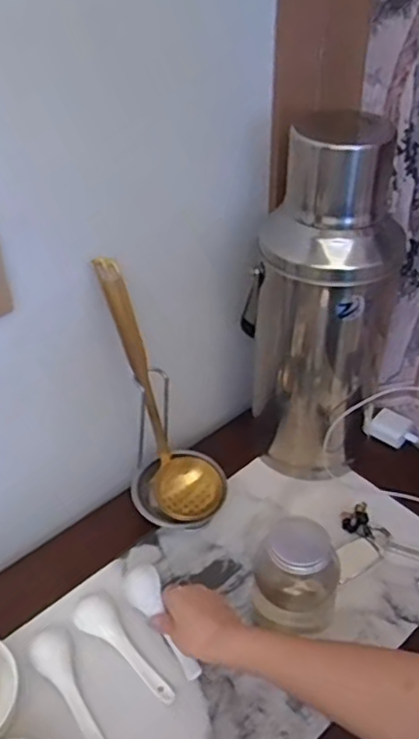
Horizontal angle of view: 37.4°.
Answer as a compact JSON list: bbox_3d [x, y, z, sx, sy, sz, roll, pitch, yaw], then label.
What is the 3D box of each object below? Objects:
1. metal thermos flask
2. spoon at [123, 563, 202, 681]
[{"bbox_3d":[0.125,-0.070,0.701,0.164,0.408,0.133,9,40,12],"label":"metal thermos flask"},{"bbox_3d":[-0.047,0.246,0.616,0.036,0.025,0.129,-24,52,-25],"label":"spoon"}]

